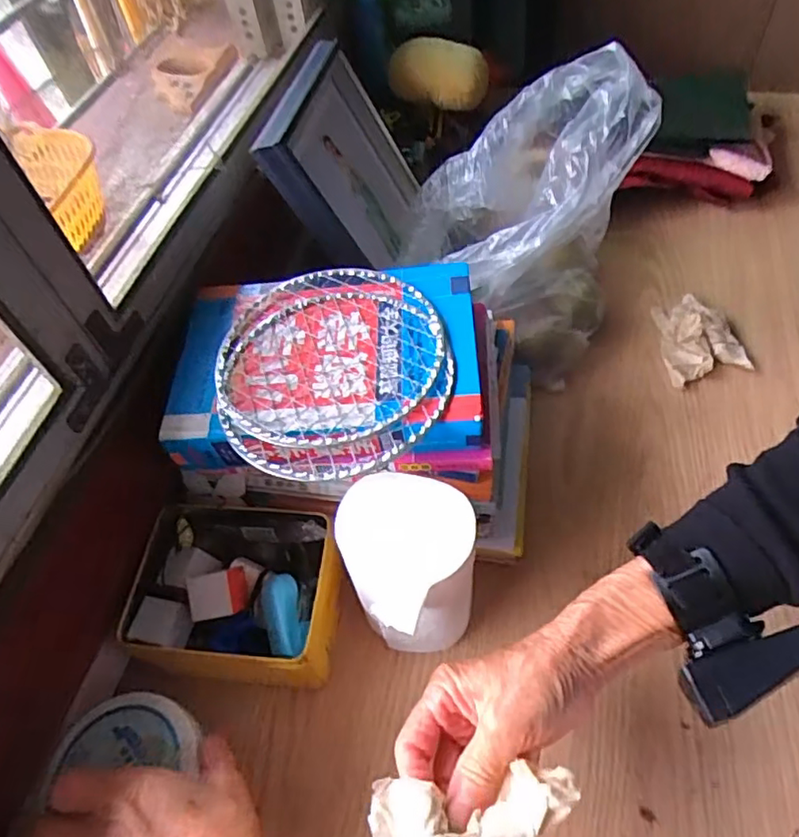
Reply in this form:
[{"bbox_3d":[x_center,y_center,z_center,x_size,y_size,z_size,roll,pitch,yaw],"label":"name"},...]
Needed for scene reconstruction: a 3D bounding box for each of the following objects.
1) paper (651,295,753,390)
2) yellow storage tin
[{"bbox_3d":[0.300,-0.082,0.610,0.079,0.031,0.104,-10,54,-1],"label":"paper"},{"bbox_3d":[-0.117,0.138,0.459,0.153,0.086,0.124,4,54,8],"label":"yellow storage tin"}]

